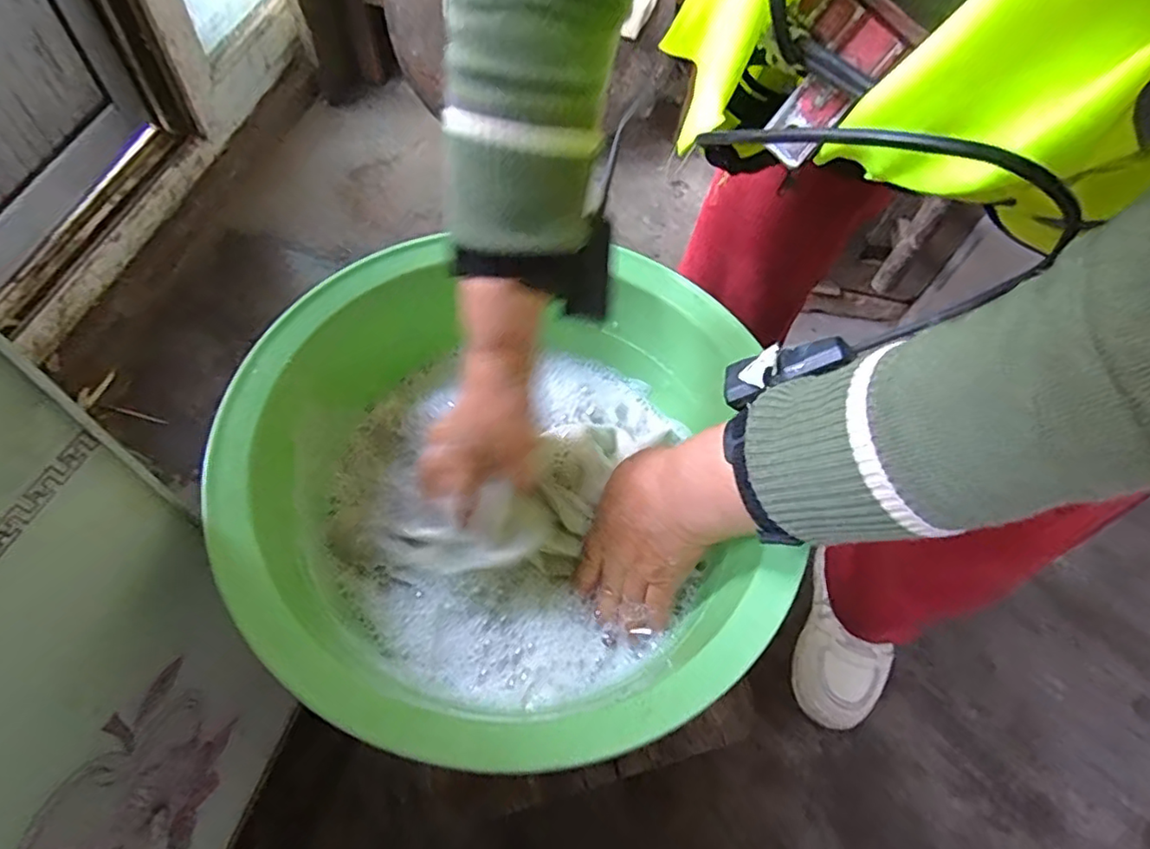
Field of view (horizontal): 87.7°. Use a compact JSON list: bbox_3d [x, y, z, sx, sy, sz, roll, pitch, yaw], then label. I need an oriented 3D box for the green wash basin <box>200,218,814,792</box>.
[{"bbox_3d":[-0.049,0.044,0.412,0.330,0.115,0.327,6,58,-1],"label":"green wash basin"}]

